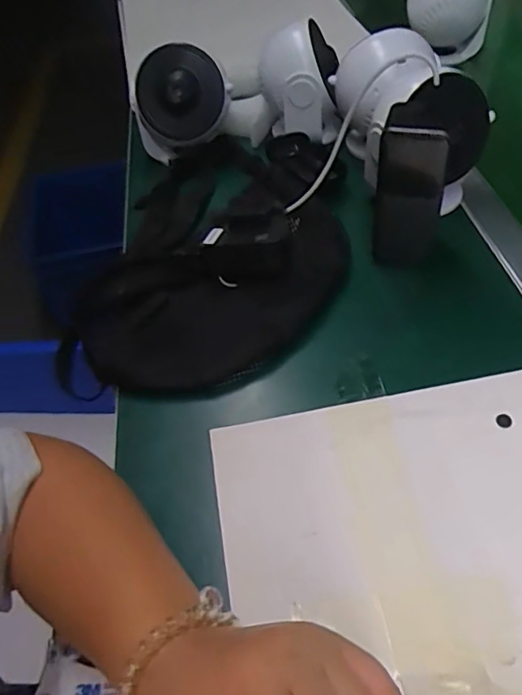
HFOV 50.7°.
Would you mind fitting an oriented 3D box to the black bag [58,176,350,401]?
[{"bbox_3d":[-0.034,-0.052,0.468,0.256,0.054,0.153,-21,49,-14],"label":"black bag"}]

